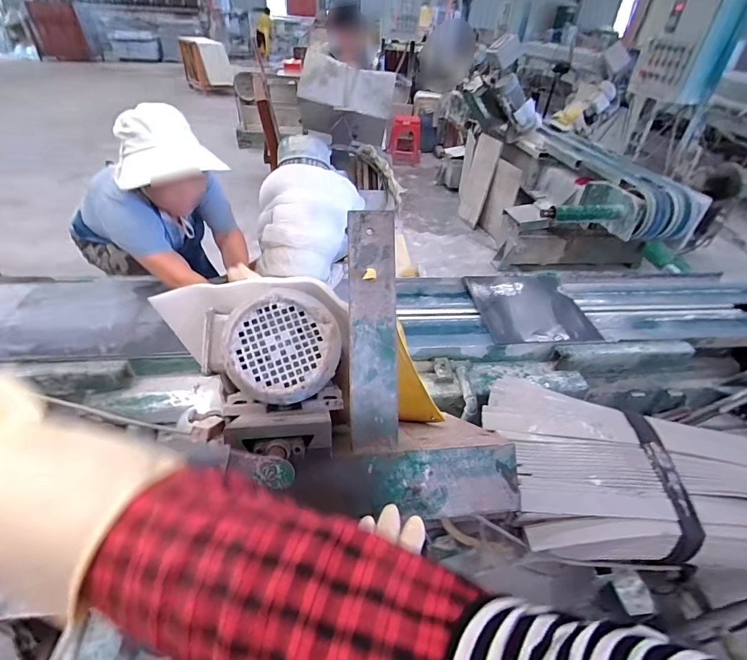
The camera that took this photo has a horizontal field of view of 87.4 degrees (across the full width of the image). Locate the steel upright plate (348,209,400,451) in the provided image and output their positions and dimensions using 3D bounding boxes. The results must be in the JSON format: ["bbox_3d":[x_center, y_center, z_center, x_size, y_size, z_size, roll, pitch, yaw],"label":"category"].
[{"bbox_3d":[0.000,-0.001,0.481,0.059,0.289,0.010,-1,-1,-6],"label":"steel upright plate"}]

